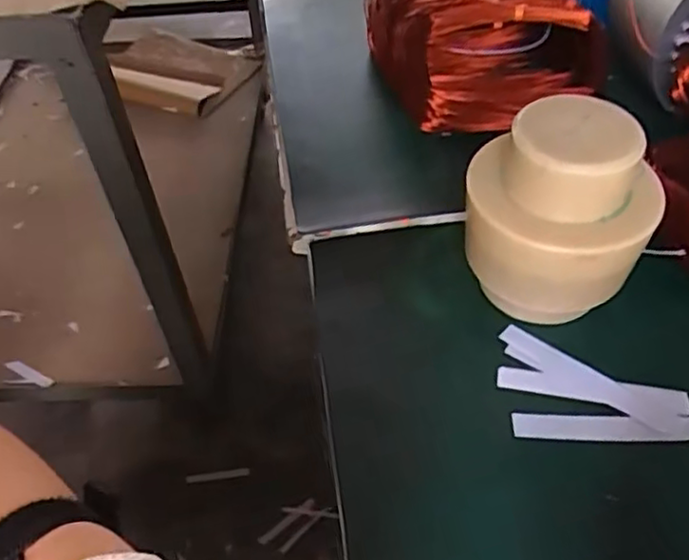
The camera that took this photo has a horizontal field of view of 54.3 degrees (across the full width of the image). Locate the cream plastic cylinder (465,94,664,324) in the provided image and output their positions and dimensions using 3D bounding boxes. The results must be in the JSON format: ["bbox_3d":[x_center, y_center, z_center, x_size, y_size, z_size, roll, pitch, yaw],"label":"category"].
[{"bbox_3d":[0.127,-0.037,0.403,0.106,0.118,0.089,3,48,7],"label":"cream plastic cylinder"}]

